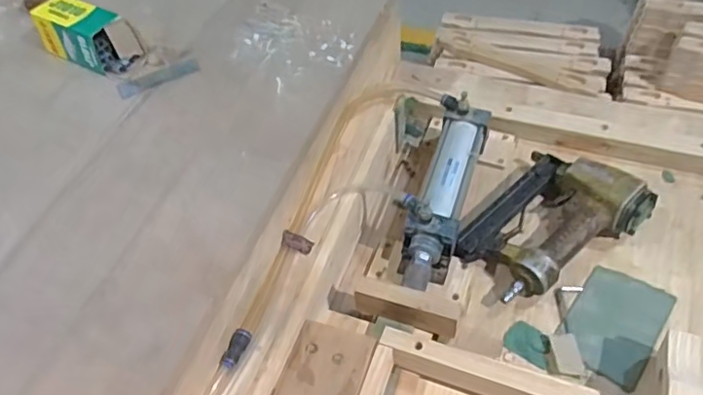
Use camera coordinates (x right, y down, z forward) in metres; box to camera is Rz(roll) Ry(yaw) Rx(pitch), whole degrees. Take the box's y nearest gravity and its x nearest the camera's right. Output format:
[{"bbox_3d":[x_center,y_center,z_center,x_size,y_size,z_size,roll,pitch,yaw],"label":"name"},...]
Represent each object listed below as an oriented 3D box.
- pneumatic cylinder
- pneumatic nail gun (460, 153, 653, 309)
[{"bbox_3d":[0.111,-0.002,0.724,0.067,0.078,0.285,13,54,15],"label":"pneumatic cylinder"},{"bbox_3d":[0.237,0.026,0.705,0.217,0.055,0.152,-35,57,-21],"label":"pneumatic nail gun"}]

